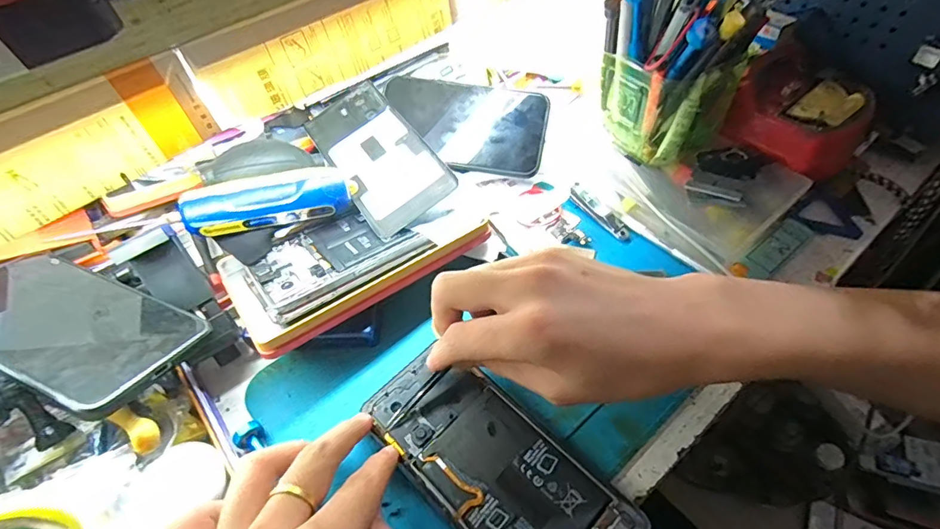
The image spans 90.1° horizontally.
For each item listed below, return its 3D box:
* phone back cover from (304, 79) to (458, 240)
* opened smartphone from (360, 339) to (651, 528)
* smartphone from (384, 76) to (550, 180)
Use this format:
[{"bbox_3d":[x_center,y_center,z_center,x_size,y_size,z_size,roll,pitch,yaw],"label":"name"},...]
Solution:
[{"bbox_3d":[-0.078,-0.093,0.386,0.072,0.005,0.157,-36,62,-5],"label":"phone back cover"},{"bbox_3d":[0.012,0.111,0.262,0.158,0.004,0.074,35,62,28],"label":"opened smartphone"},{"bbox_3d":[-0.006,-0.118,0.401,0.138,0.007,0.074,11,86,8],"label":"smartphone"}]

